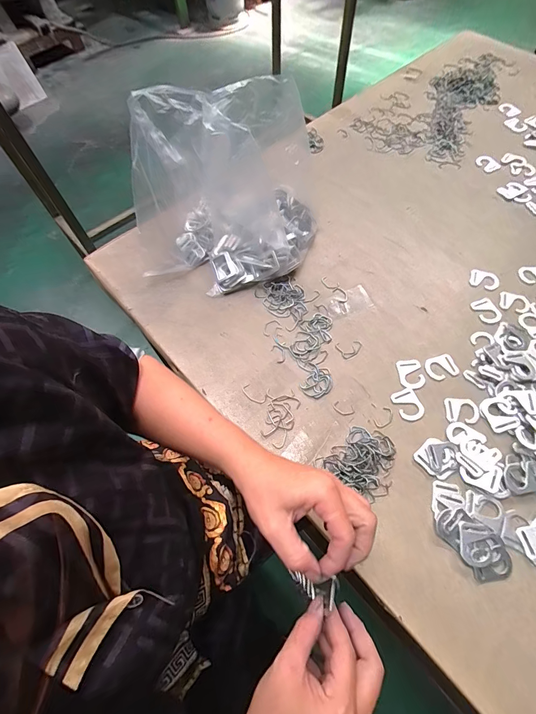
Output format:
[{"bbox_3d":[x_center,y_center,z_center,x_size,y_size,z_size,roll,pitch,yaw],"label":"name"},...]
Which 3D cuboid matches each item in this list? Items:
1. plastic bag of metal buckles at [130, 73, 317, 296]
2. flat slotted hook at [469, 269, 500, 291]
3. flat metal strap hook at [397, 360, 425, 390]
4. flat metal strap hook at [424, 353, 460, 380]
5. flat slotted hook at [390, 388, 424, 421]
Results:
[{"bbox_3d":[-0.056,-0.243,0.514,0.262,0.218,0.177,-14,63,-6],"label":"plastic bag of metal buckles"},{"bbox_3d":[0.360,-0.129,0.566,0.044,0.004,0.035,20,65,11],"label":"flat slotted hook"},{"bbox_3d":[0.207,0.025,0.494,0.034,0.004,0.045,-4,63,-1],"label":"flat metal strap hook"},{"bbox_3d":[0.252,0.015,0.498,0.043,0.004,0.034,-17,64,-8],"label":"flat metal strap hook"},{"bbox_3d":[0.195,0.066,0.473,0.035,0.004,0.043,-19,64,-9],"label":"flat slotted hook"}]

